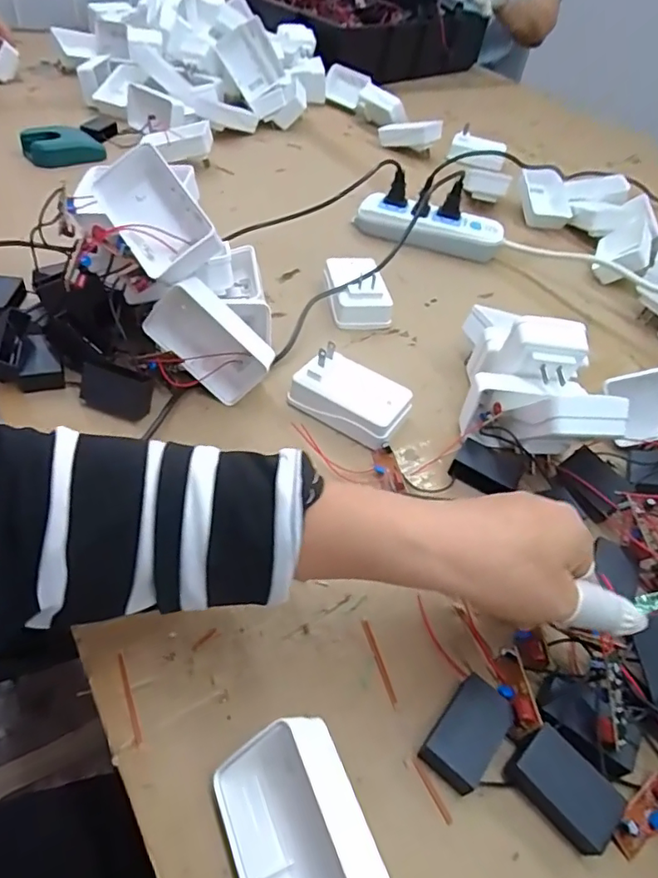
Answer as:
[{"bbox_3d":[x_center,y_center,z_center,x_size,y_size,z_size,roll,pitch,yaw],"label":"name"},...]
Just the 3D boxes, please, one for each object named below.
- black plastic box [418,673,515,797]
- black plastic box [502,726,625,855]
[{"bbox_3d":[0.072,0.151,0.279,0.029,0.017,0.049,36,52,22],"label":"black plastic box"},{"bbox_3d":[0.114,0.170,0.265,0.049,0.020,0.032,39,53,24],"label":"black plastic box"}]

